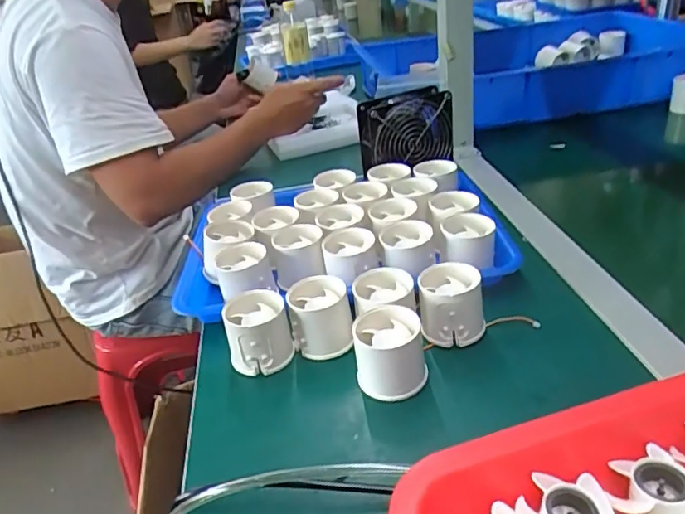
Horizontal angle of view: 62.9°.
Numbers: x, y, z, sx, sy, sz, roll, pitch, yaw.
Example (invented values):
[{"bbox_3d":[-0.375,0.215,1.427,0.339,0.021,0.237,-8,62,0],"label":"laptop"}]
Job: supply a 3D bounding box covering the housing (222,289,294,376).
[{"bbox_3d":[-0.071,0.064,0.478,0.052,0.052,0.049,-9,30,-3],"label":"housing"}]

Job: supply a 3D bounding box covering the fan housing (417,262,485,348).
[{"bbox_3d":[0.091,0.041,0.478,0.055,0.050,0.055,-5,30,3],"label":"fan housing"}]

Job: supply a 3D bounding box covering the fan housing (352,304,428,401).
[{"bbox_3d":[0.036,0.075,0.435,0.055,0.051,0.055,-8,30,0],"label":"fan housing"}]

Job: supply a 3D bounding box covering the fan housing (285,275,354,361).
[{"bbox_3d":[-0.019,0.053,0.487,0.054,0.047,0.060,-9,30,-2],"label":"fan housing"}]

